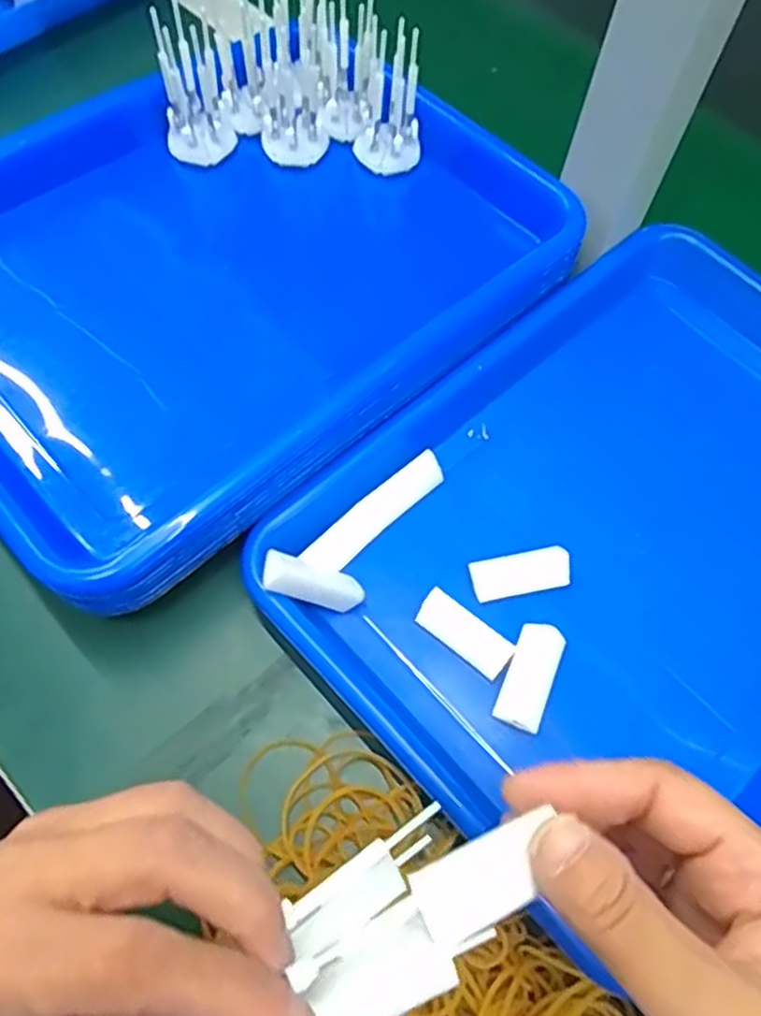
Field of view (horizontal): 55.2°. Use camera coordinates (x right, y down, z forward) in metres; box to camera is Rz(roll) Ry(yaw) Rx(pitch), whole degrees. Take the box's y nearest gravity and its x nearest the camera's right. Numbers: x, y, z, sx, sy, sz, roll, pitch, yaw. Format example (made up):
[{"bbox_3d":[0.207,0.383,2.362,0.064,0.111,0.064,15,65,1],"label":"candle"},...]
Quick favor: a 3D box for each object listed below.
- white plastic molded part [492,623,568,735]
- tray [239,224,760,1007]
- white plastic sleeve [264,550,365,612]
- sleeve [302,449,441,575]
[{"bbox_3d":[0.068,0.075,0.328,0.021,0.004,0.047,23,64,8],"label":"white plastic molded part"},{"bbox_3d":[0.131,0.016,0.366,0.330,0.057,0.245,-39,72,-20],"label":"tray"},{"bbox_3d":[-0.032,0.033,0.333,0.048,0.013,0.020,21,62,-28],"label":"white plastic sleeve"},{"bbox_3d":[-0.004,0.003,0.362,0.084,0.023,0.012,-43,29,-18],"label":"sleeve"}]

